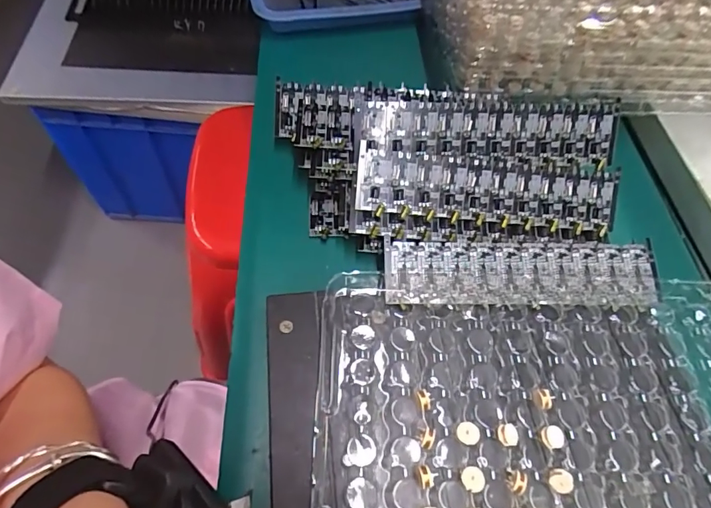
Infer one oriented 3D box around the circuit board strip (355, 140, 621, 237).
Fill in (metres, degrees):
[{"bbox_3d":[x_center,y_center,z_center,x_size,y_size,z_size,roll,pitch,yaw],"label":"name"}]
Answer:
[{"bbox_3d":[0.083,-0.039,0.273,0.162,0.004,0.042,5,92,-4],"label":"circuit board strip"}]

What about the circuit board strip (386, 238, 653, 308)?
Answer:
[{"bbox_3d":[0.098,0.011,0.259,0.160,0.005,0.041,2,60,-5],"label":"circuit board strip"}]

